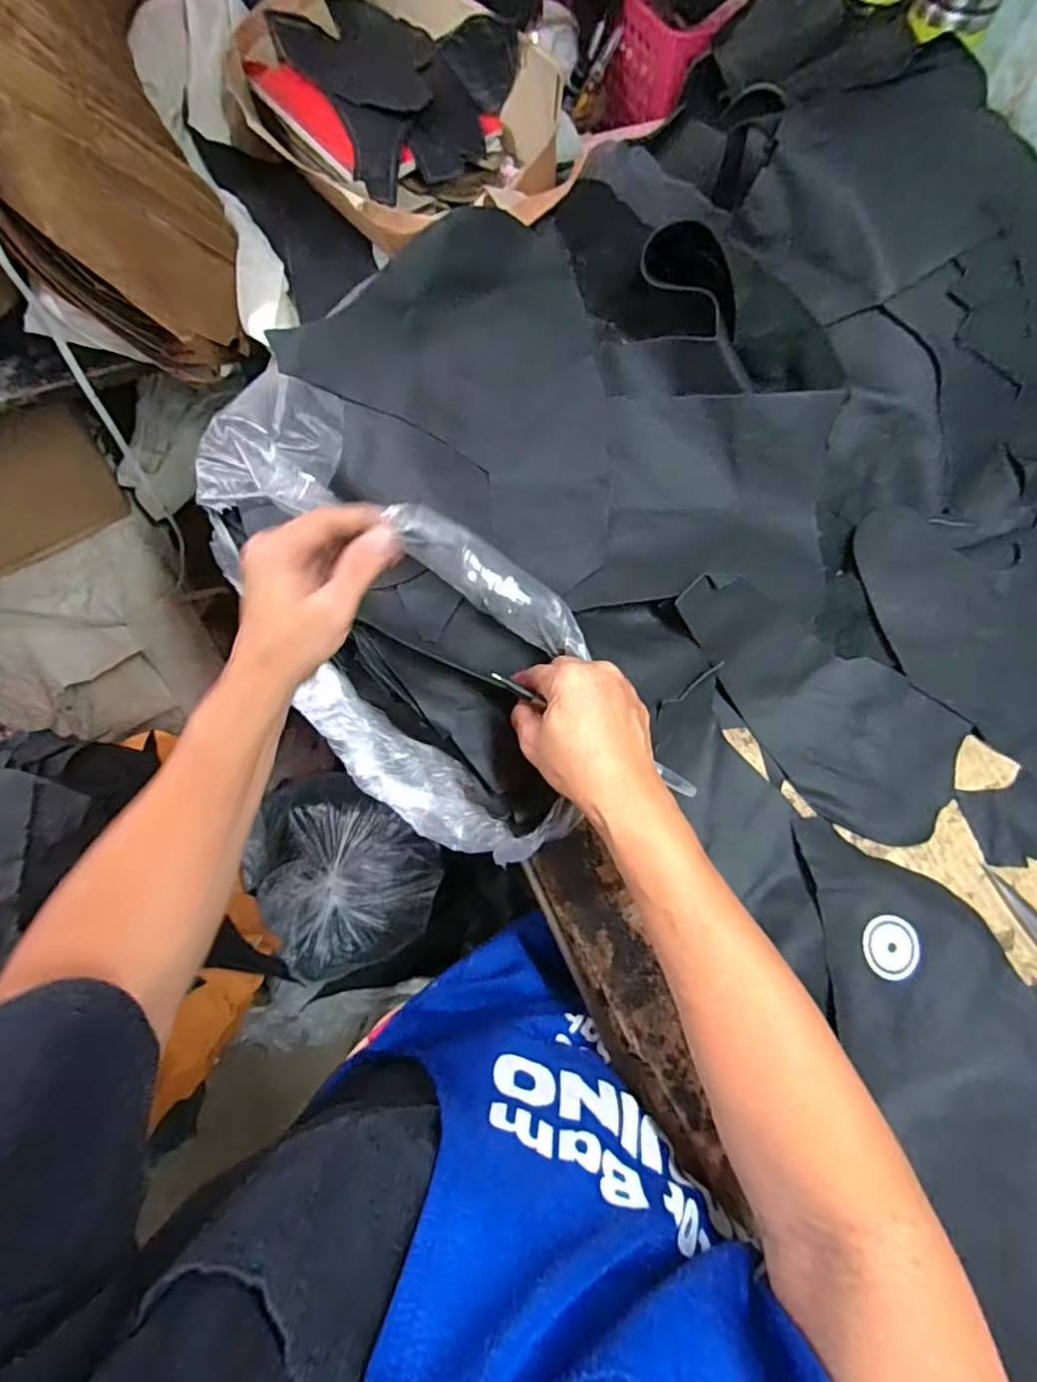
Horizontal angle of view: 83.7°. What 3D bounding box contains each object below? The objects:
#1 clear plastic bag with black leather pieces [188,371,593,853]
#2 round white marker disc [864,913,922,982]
[{"bbox_3d":[-0.105,-0.059,0.412,0.169,0.138,0.398,-40,76,-11],"label":"clear plastic bag with black leather pieces"},{"bbox_3d":[0.254,0.174,0.393,0.037,0.006,0.040,0,69,-1],"label":"round white marker disc"}]

